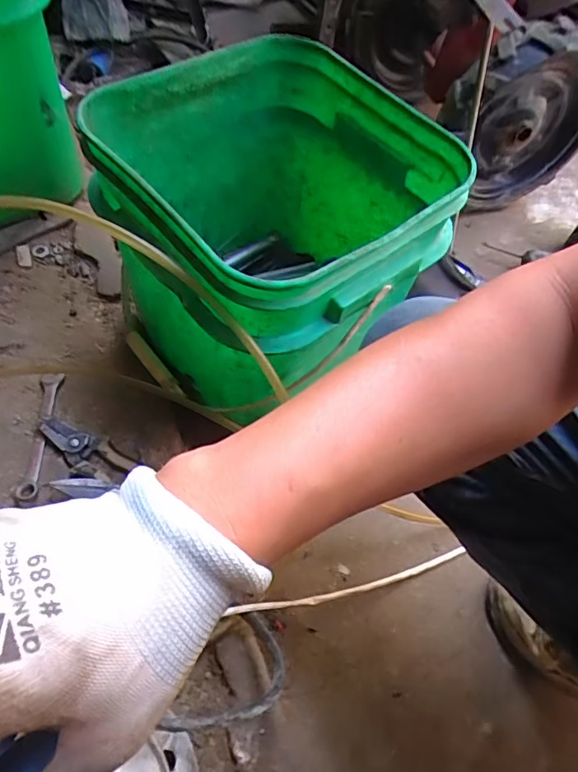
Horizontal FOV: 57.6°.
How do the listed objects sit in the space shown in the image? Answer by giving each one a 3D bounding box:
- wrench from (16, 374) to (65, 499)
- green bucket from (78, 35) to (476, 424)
[{"bbox_3d":[-0.291,0.055,0.617,0.029,0.015,0.157,-1,60,-4],"label":"wrench"},{"bbox_3d":[-0.023,-0.167,0.604,0.331,0.259,0.323,-35,68,-21],"label":"green bucket"}]

